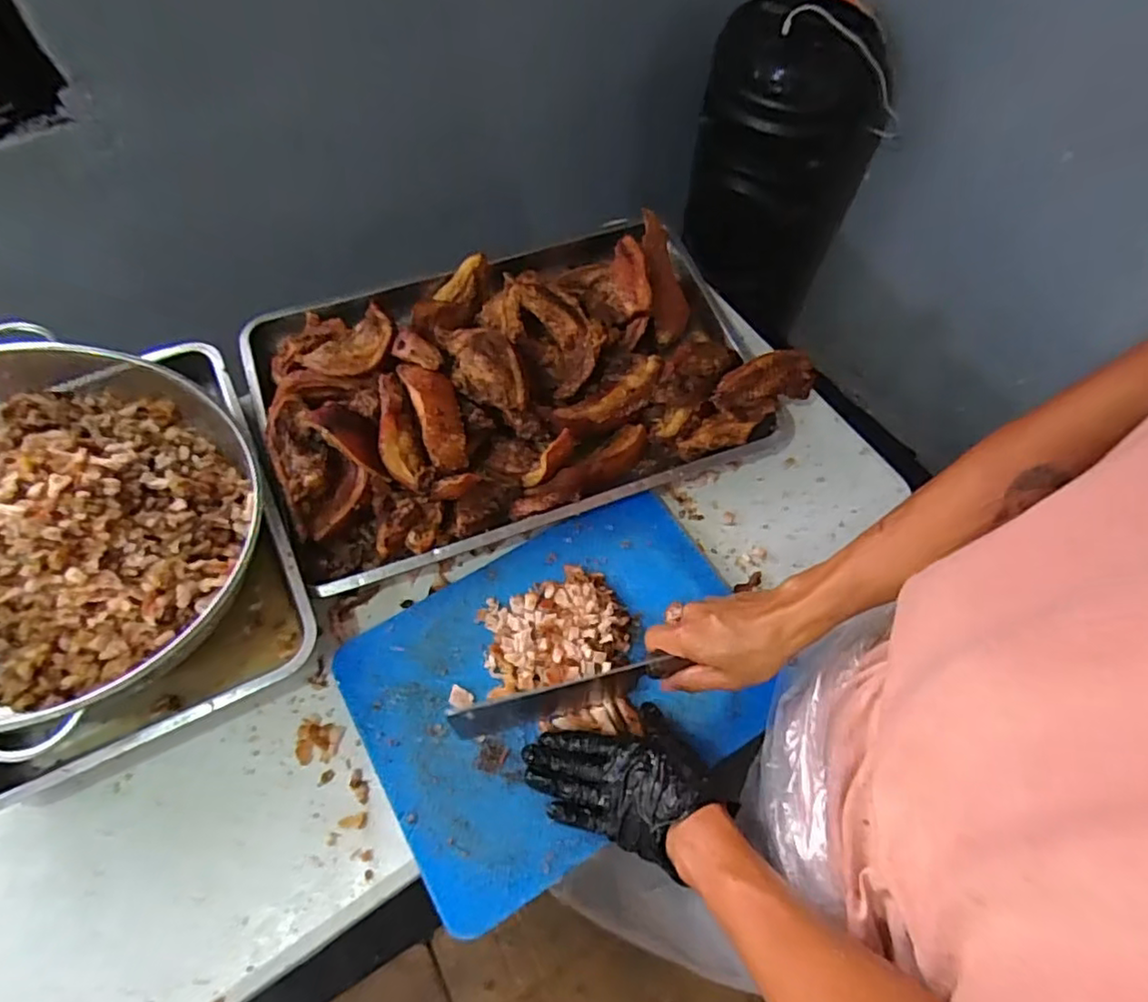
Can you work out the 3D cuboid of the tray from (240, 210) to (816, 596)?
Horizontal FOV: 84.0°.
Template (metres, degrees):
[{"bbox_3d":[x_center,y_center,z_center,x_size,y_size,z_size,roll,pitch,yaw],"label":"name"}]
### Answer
[{"bbox_3d":[-0.064,-0.157,0.769,0.597,0.089,0.383,-20,66,-10],"label":"tray"}]

